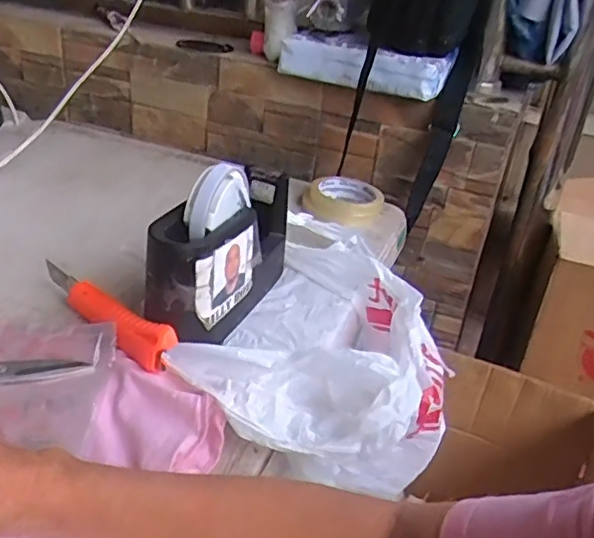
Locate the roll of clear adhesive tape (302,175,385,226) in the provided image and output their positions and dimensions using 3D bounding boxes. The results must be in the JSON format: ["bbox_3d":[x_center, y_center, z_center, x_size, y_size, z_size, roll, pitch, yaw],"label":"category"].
[{"bbox_3d":[0.056,-0.087,0.741,0.096,0.026,0.083,13,30,12],"label":"roll of clear adhesive tape"}]

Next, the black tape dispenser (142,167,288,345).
[{"bbox_3d":[-0.061,-0.015,0.513,0.060,0.108,0.182,14,30,14],"label":"black tape dispenser"}]

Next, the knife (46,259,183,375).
[{"bbox_3d":[-0.158,0.030,0.491,0.176,0.037,0.020,29,36,35],"label":"knife"}]

